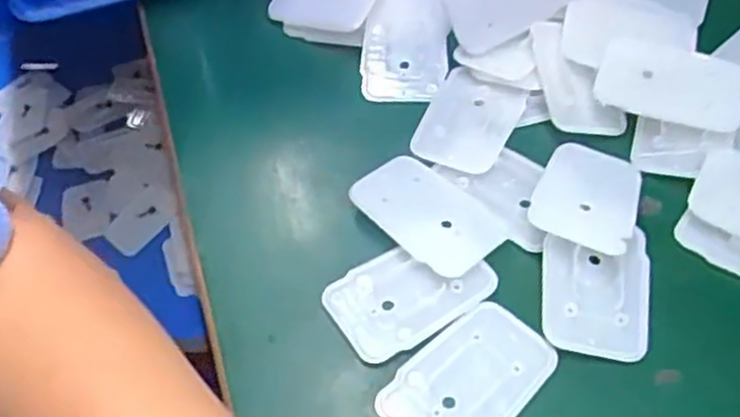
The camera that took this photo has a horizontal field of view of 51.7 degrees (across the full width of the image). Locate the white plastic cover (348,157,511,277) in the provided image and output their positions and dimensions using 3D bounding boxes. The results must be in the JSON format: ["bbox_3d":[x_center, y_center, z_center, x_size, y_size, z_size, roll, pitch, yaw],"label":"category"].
[{"bbox_3d":[0.026,0.001,0.348,0.066,0.009,0.043,37,64,28],"label":"white plastic cover"}]

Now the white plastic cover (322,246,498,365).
[{"bbox_3d":[0.017,0.034,0.327,0.066,0.004,0.044,-29,56,-16],"label":"white plastic cover"}]

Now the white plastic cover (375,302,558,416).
[{"bbox_3d":[0.039,0.068,0.302,0.068,0.004,0.044,-39,59,-22],"label":"white plastic cover"}]

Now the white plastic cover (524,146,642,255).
[{"bbox_3d":[0.100,-0.008,0.348,0.044,0.012,0.065,19,57,19],"label":"white plastic cover"}]

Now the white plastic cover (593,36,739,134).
[{"bbox_3d":[0.150,-0.063,0.379,0.069,0.007,0.050,21,59,12],"label":"white plastic cover"}]

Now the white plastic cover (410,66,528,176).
[{"bbox_3d":[0.049,-0.044,0.385,0.044,0.005,0.062,18,57,18],"label":"white plastic cover"}]

